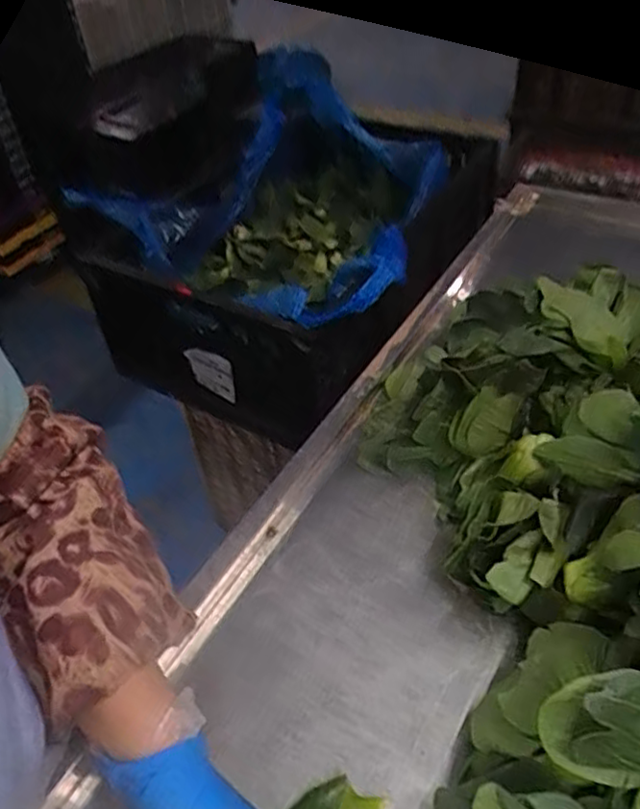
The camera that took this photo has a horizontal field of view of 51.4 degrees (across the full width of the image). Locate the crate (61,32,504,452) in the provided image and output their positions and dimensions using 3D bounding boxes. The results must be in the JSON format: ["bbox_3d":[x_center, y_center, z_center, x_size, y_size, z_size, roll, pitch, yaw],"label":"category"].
[{"bbox_3d":[-0.015,-0.249,1.051,0.470,0.258,0.594,14,46,20],"label":"crate"}]

